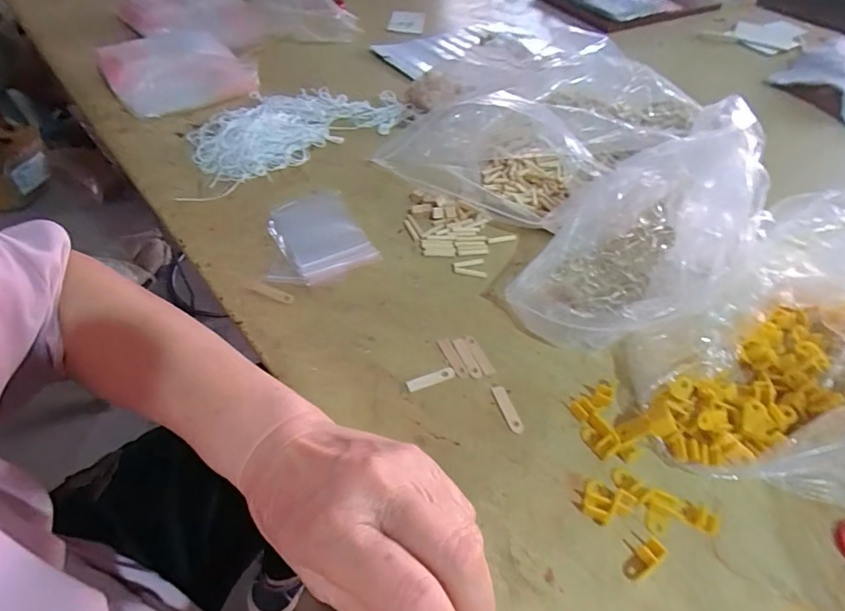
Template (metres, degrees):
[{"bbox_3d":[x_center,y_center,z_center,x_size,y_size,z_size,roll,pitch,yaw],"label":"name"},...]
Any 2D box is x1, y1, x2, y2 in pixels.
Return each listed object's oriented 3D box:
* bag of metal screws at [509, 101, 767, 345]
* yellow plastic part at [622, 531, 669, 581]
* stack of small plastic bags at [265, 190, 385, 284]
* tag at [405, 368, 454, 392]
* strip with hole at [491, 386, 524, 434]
[{"bbox_3d":[0.186,-0.054,0.404,0.144,0.120,0.198,33,54,22],"label":"bag of metal screws"},{"bbox_3d":[0.133,0.153,0.293,0.025,0.012,0.020,-23,55,-22],"label":"yellow plastic part"},{"bbox_3d":[-0.105,-0.066,0.460,0.096,0.009,0.120,-17,53,-19],"label":"stack of small plastic bags"},{"bbox_3d":[0.006,0.057,0.370,0.039,0.004,0.010,-15,52,-17],"label":"tag"},{"bbox_3d":[0.064,0.078,0.358,0.011,0.004,0.039,-11,51,-14],"label":"strip with hole"}]

